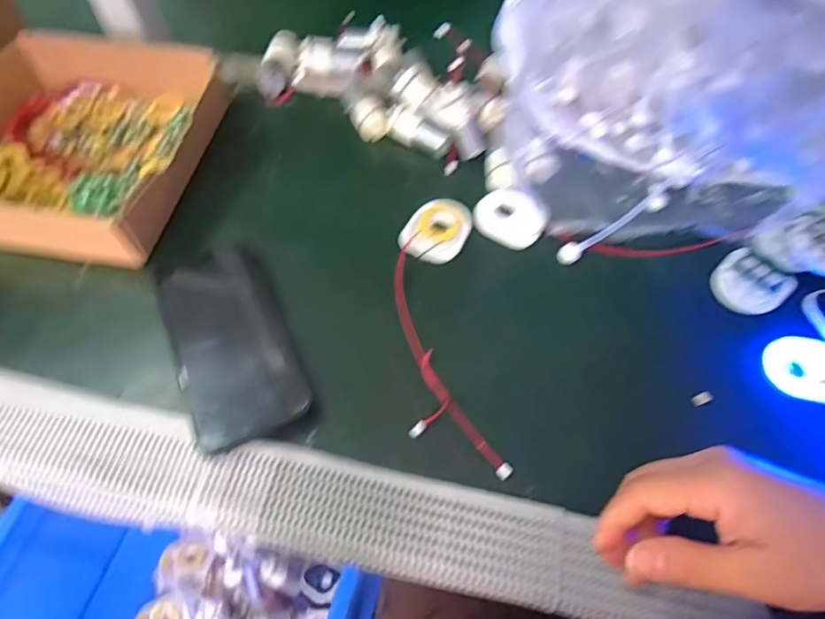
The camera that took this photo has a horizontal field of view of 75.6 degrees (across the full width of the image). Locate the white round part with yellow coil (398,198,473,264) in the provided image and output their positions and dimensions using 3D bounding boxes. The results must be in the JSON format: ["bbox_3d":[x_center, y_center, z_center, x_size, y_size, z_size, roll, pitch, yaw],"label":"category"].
[{"bbox_3d":[0.021,-0.068,0.444,0.050,0.009,0.061,20,60,13],"label":"white round part with yellow coil"}]

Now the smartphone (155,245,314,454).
[{"bbox_3d":[-0.133,0.018,0.387,0.078,0.011,0.161,-22,60,-13],"label":"smartphone"}]

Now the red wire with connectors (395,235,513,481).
[{"bbox_3d":[0.012,0.027,0.389,0.054,0.005,0.202,-13,58,-8],"label":"red wire with connectors"}]

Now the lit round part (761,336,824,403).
[{"bbox_3d":[0.284,0.042,0.379,0.057,0.009,0.044,9,58,6],"label":"lit round part"}]

